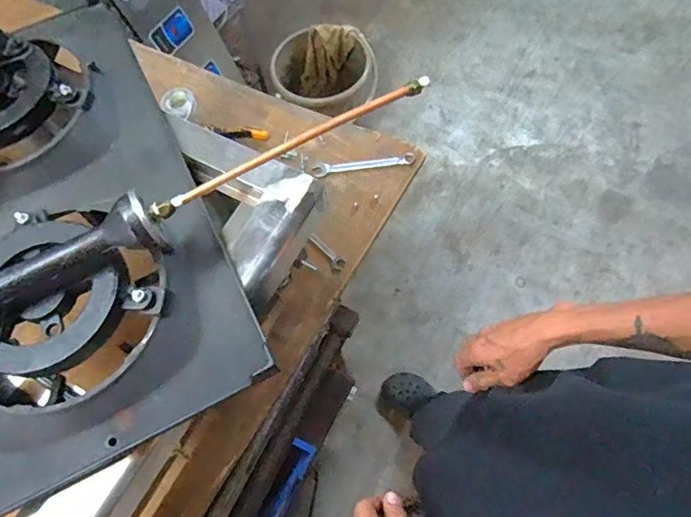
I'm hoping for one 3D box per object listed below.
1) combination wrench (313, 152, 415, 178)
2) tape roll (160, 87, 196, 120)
[{"bbox_3d":[0.032,-0.165,0.862,0.175,0.016,0.028,-9,66,1],"label":"combination wrench"},{"bbox_3d":[-0.316,-0.299,0.942,0.067,0.017,0.066,-2,66,4],"label":"tape roll"}]

